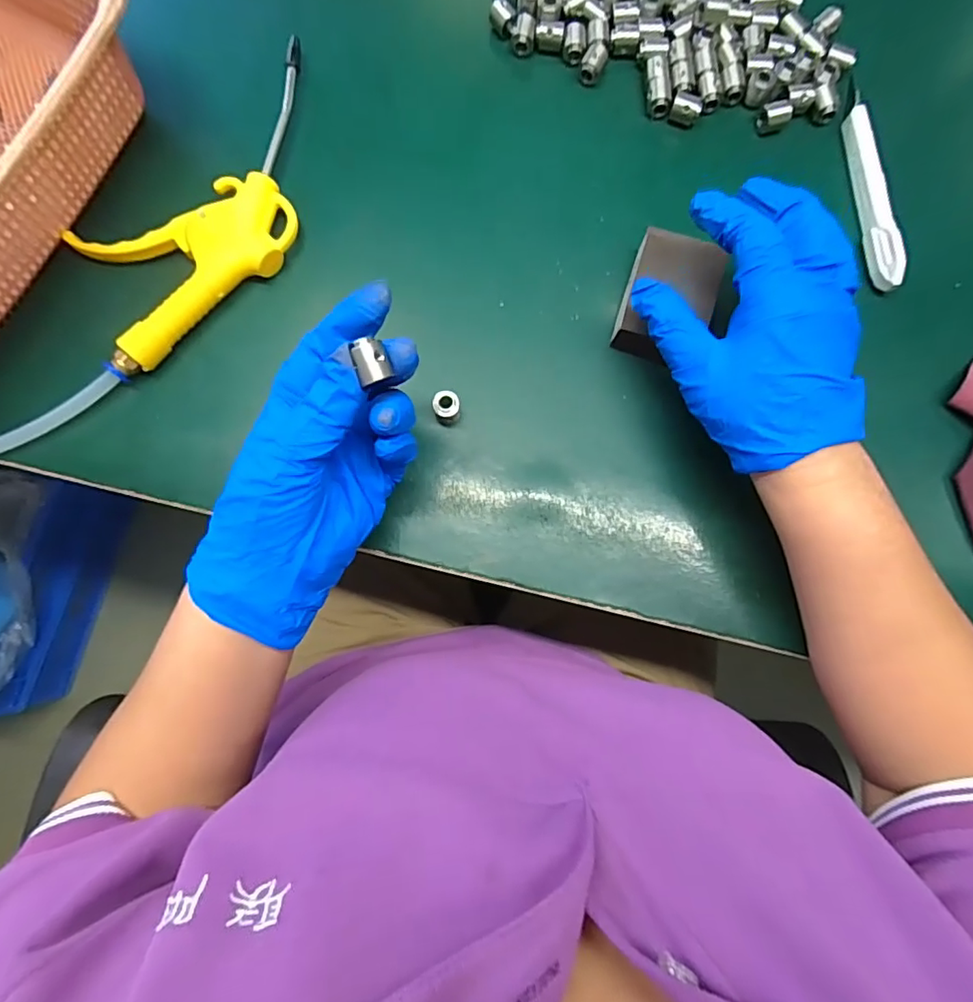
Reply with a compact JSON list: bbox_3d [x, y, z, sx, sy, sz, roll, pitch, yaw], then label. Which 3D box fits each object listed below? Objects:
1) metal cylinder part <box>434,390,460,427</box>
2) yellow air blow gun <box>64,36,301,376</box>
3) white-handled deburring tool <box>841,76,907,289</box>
[{"bbox_3d":[-0.023,-0.054,0.323,0.015,0.018,0.016,-2,81,-1],"label":"metal cylinder part"},{"bbox_3d":[-0.165,-0.182,0.341,0.207,0.027,0.105,-43,84,-6],"label":"yellow air blow gun"},{"bbox_3d":[0.241,-0.198,0.343,0.012,0.018,0.137,-4,81,-1],"label":"white-handled deburring tool"}]

